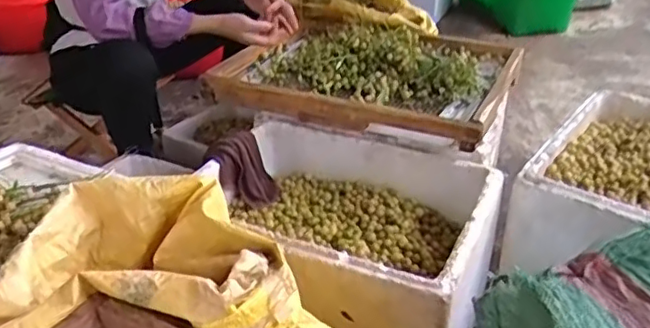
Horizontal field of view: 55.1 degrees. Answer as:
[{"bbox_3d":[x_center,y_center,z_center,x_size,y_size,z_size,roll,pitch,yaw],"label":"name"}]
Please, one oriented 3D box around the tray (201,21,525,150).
[{"bbox_3d":[0.092,-0.219,1.391,0.594,0.089,0.527,13,32,21],"label":"tray"}]

